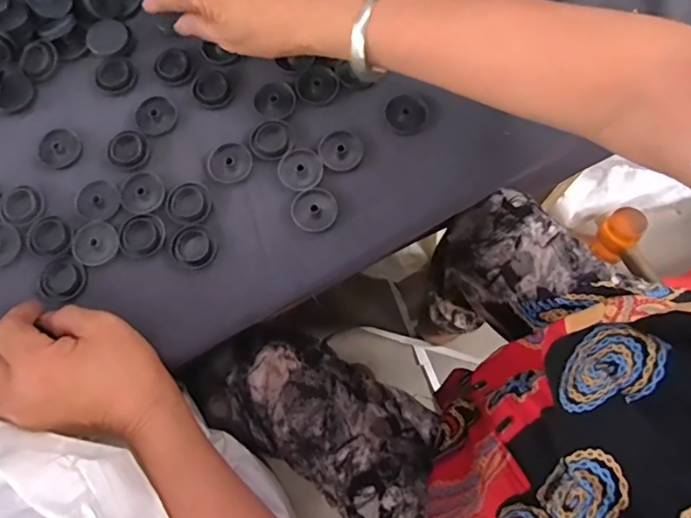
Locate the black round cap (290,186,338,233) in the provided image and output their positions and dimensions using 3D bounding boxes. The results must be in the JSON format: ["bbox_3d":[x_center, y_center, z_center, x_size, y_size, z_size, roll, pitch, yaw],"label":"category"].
[{"bbox_3d":[-0.023,-0.037,0.395,0.033,0.005,0.032,0,74,2],"label":"black round cap"}]

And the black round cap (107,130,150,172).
[{"bbox_3d":[-0.168,-0.084,0.409,0.030,0.005,0.032,0,74,2],"label":"black round cap"}]

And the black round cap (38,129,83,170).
[{"bbox_3d":[-0.222,-0.086,0.411,0.036,0.004,0.030,44,80,12],"label":"black round cap"}]

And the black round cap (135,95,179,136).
[{"bbox_3d":[-0.150,-0.114,0.417,0.031,0.004,0.034,0,74,2],"label":"black round cap"}]

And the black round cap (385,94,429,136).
[{"bbox_3d":[0.048,-0.113,0.411,0.031,0.004,0.032,0,74,2],"label":"black round cap"}]

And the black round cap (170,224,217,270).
[{"bbox_3d":[-0.113,-0.009,0.393,0.031,0.004,0.033,0,74,2],"label":"black round cap"}]

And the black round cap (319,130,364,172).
[{"bbox_3d":[-0.003,-0.084,0.404,0.032,0.004,0.031,0,74,2],"label":"black round cap"}]

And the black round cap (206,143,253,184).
[{"bbox_3d":[-0.088,-0.073,0.405,0.033,0.004,0.031,0,74,2],"label":"black round cap"}]

